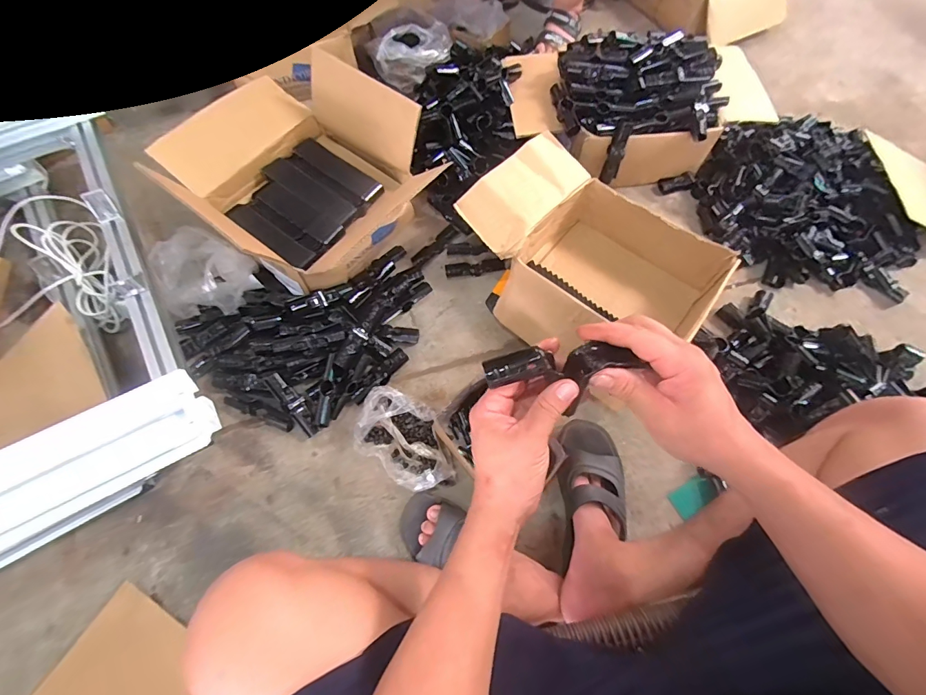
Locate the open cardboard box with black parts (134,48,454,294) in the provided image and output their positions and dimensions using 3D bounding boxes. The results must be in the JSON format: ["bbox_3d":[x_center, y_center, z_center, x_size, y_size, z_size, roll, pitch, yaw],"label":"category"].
[{"bbox_3d":[-0.348,-0.360,0.846,0.474,0.186,0.386,33,66,12],"label":"open cardboard box with black parts"}]

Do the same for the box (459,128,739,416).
[{"bbox_3d":[0.214,-0.158,0.830,0.453,0.162,0.336,40,72,16],"label":"box"}]

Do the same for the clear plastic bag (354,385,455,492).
[{"bbox_3d":[-0.105,0.150,0.733,0.180,0.059,0.128,34,70,14],"label":"clear plastic bag"}]

